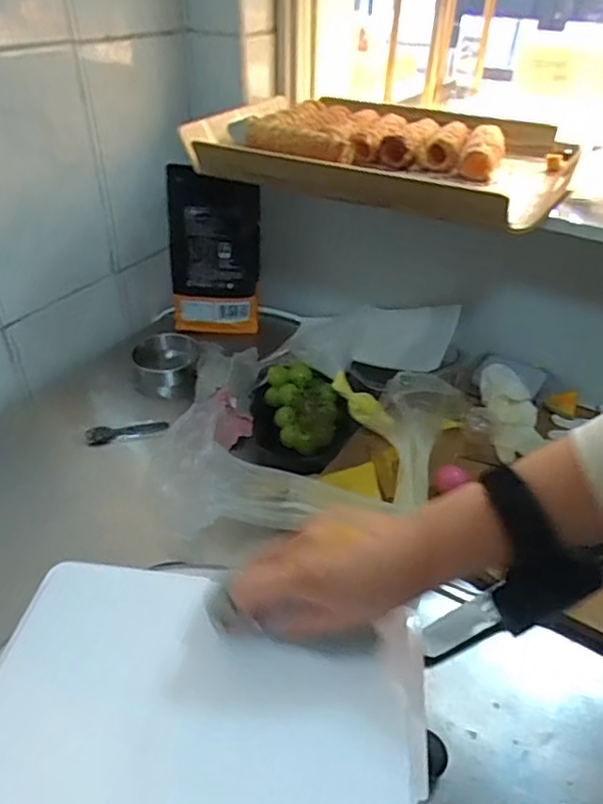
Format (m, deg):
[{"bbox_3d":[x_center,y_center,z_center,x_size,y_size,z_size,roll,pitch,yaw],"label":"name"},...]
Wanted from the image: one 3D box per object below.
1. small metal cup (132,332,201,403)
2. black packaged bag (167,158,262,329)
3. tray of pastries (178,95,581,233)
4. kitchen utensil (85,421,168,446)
[{"bbox_3d":[-0.206,-0.054,0.885,0.096,0.069,0.087,-3,38,-5],"label":"small metal cup"},{"bbox_3d":[-0.131,-0.223,0.897,0.133,0.233,0.061,5,37,5],"label":"black packaged bag"},{"bbox_3d":[0.101,-0.303,0.703,0.421,0.051,0.324,18,41,21],"label":"tray of pastries"},{"bbox_3d":[-0.228,0.037,0.756,0.103,0.016,0.026,-8,38,-12],"label":"kitchen utensil"}]

